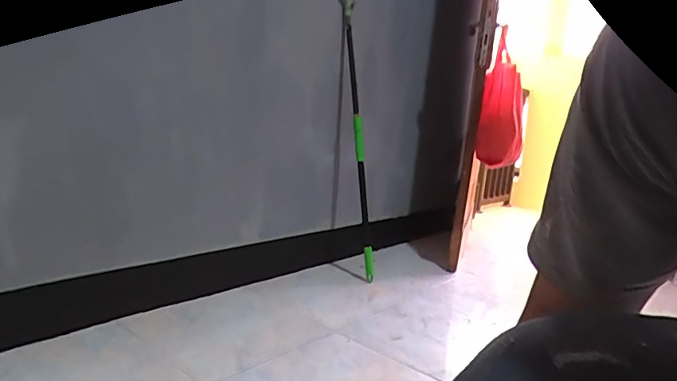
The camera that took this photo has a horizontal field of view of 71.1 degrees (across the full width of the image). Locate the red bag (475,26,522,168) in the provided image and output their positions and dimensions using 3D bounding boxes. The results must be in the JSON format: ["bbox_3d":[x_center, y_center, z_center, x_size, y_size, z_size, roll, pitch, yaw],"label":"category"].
[{"bbox_3d":[0.599,-0.324,1.711,0.148,0.459,0.138,8,9,17],"label":"red bag"}]

